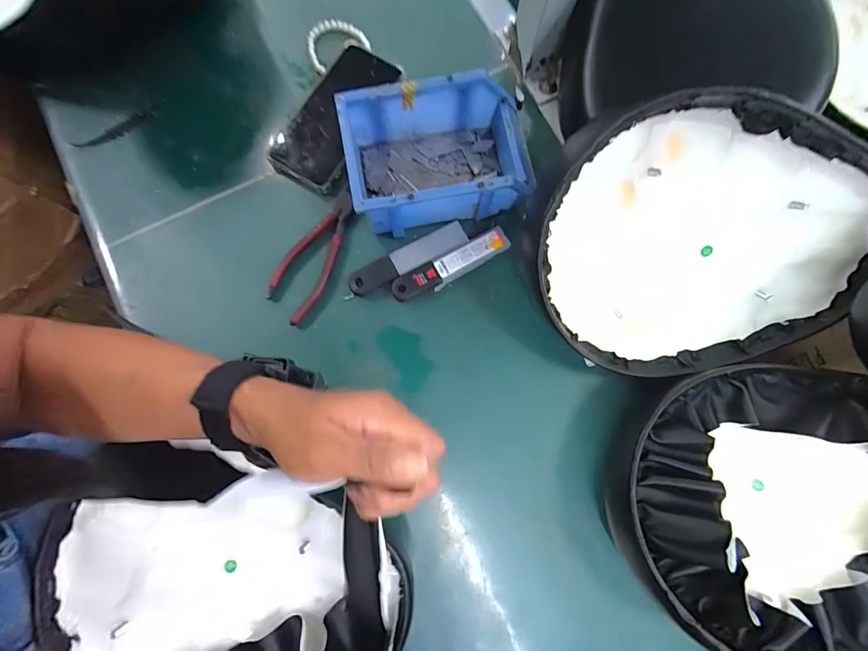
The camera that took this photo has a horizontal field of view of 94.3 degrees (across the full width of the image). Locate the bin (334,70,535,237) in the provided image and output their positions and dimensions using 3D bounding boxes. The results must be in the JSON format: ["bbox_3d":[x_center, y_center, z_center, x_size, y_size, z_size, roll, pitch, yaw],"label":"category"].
[{"bbox_3d":[0.005,-0.164,0.394,0.173,0.072,0.115,-10,79,-2],"label":"bin"}]

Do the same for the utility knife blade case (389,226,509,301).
[{"bbox_3d":[0.017,-0.061,0.407,0.126,0.008,0.027,-27,80,-5],"label":"utility knife blade case"}]

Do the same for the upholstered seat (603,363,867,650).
[{"bbox_3d":[0.287,0.140,0.327,0.288,0.078,0.212,-8,79,-2],"label":"upholstered seat"}]

